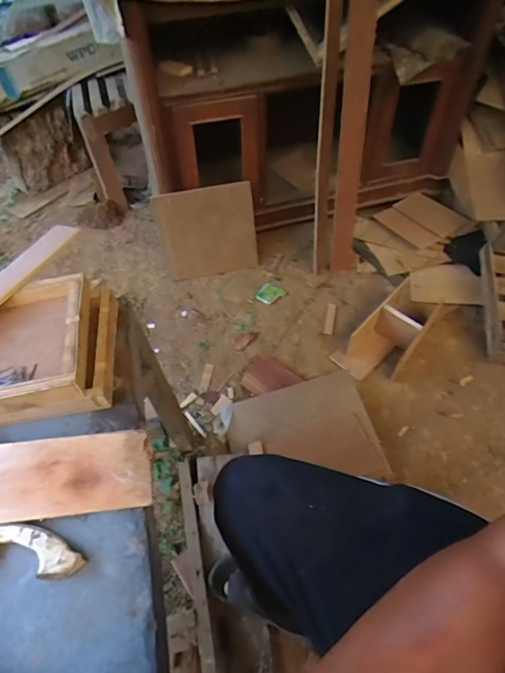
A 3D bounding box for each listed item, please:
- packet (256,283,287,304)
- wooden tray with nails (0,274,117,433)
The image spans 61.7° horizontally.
[{"bbox_3d":[0.068,-0.155,1.528,0.079,0.028,0.087,32,56,26],"label":"packet"},{"bbox_3d":[-0.356,0.022,0.668,0.254,0.079,0.224,-9,48,-7],"label":"wooden tray with nails"}]

